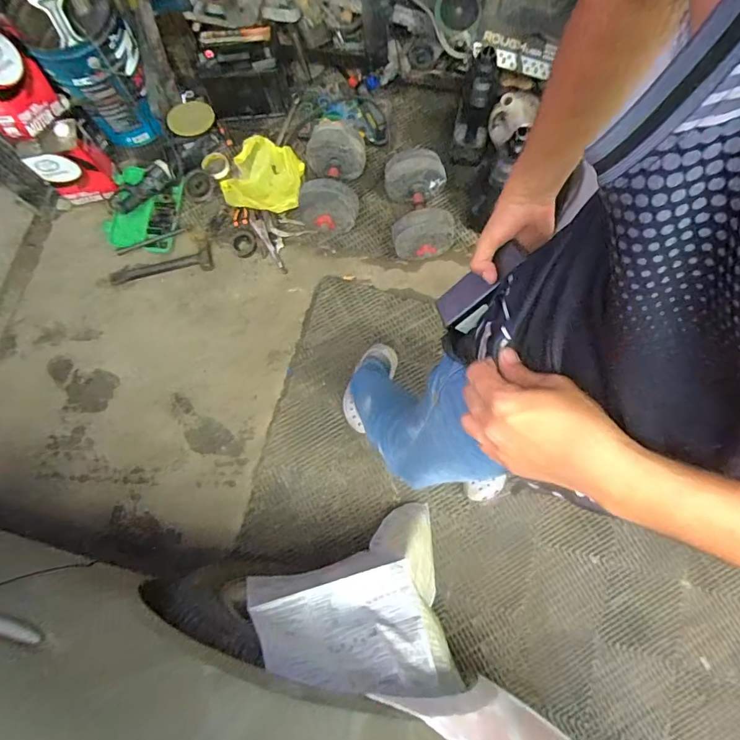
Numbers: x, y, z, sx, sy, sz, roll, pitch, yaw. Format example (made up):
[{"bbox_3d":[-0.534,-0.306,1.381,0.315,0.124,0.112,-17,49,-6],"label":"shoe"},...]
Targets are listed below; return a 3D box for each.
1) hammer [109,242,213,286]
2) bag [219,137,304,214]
[{"bbox_3d":[-0.683,-0.335,1.448,0.327,0.026,0.082,-16,78,-3],"label":"hammer"},{"bbox_3d":[-0.356,-0.638,1.441,0.264,0.110,0.224,6,77,2],"label":"bag"}]

